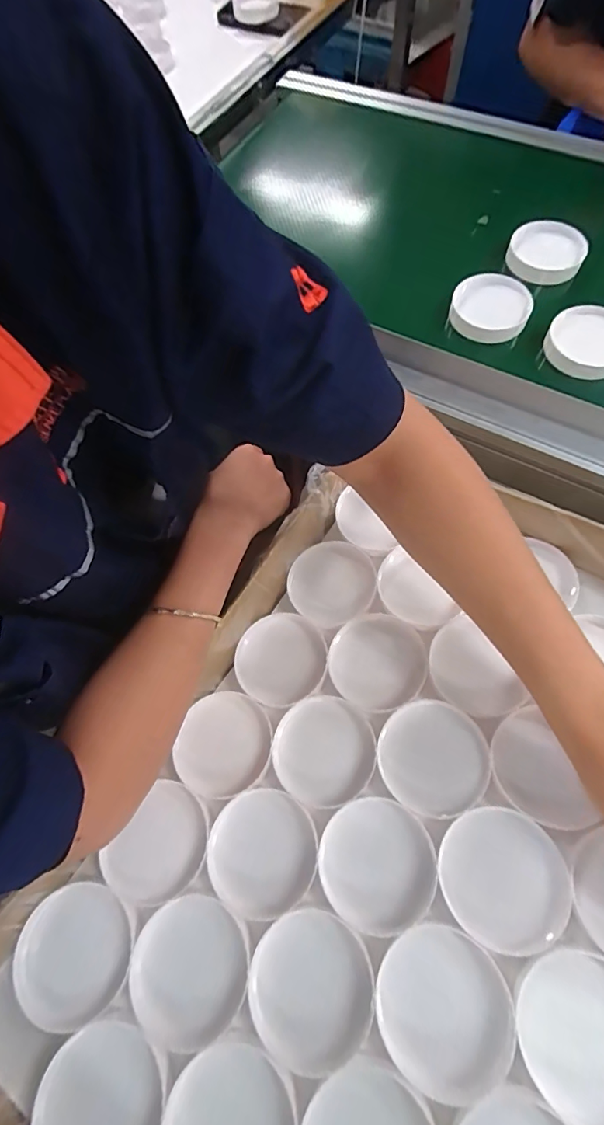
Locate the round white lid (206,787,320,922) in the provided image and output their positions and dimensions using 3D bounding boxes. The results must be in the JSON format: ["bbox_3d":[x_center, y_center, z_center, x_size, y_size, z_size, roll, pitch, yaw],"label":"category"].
[{"bbox_3d":[-0.028,0.205,0.335,0.074,0.018,0.076,-1,67,2],"label":"round white lid"}]

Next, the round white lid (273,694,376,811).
[{"bbox_3d":[0.017,0.142,0.357,0.076,0.013,0.074,-1,67,2],"label":"round white lid"}]

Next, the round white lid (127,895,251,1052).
[{"bbox_3d":[-0.073,0.265,0.304,0.075,0.016,0.071,-1,67,2],"label":"round white lid"}]

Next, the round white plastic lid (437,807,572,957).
[{"bbox_3d":[0.127,0.199,0.297,0.072,0.014,0.074,23,70,11],"label":"round white plastic lid"}]

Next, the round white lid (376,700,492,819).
[{"bbox_3d":[0.095,0.141,0.341,0.076,0.011,0.074,-11,59,19],"label":"round white lid"}]

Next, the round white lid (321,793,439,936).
[{"bbox_3d":[0.050,0.203,0.317,0.076,0.009,0.074,-7,56,11],"label":"round white lid"}]

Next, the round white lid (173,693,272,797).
[{"bbox_3d":[-0.062,0.142,0.368,0.074,0.018,0.074,-1,67,2],"label":"round white lid"}]

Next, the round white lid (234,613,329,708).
[{"bbox_3d":[-0.018,0.079,0.390,0.074,0.017,0.075,-1,67,2],"label":"round white lid"}]

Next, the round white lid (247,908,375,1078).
[{"bbox_3d":[0.005,0.264,0.291,0.075,0.013,0.072,-1,67,2],"label":"round white lid"}]

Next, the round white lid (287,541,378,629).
[{"bbox_3d":[0.026,0.019,0.414,0.075,0.020,0.074,-1,67,2],"label":"round white lid"}]

